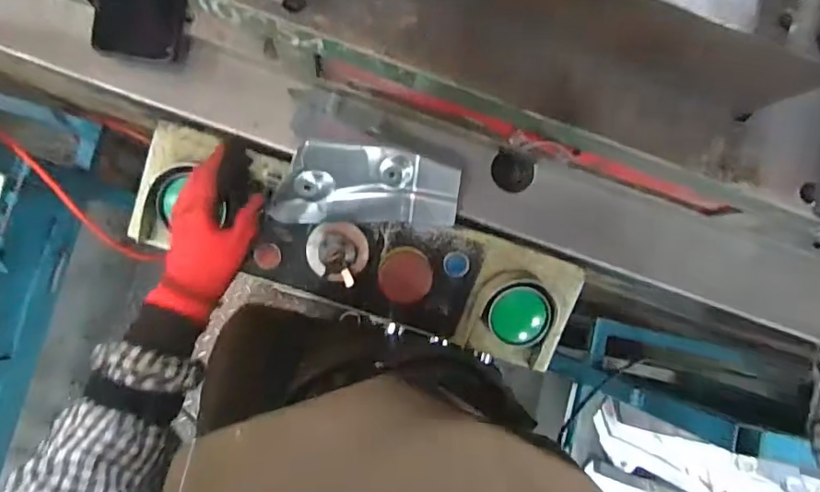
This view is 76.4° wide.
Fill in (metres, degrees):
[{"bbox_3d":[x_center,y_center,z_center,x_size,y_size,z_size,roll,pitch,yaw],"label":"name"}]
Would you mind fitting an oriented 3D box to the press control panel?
[{"bbox_3d":[-0.050,0.015,0.578,0.487,0.060,0.130,17,86,-6],"label":"press control panel"}]

